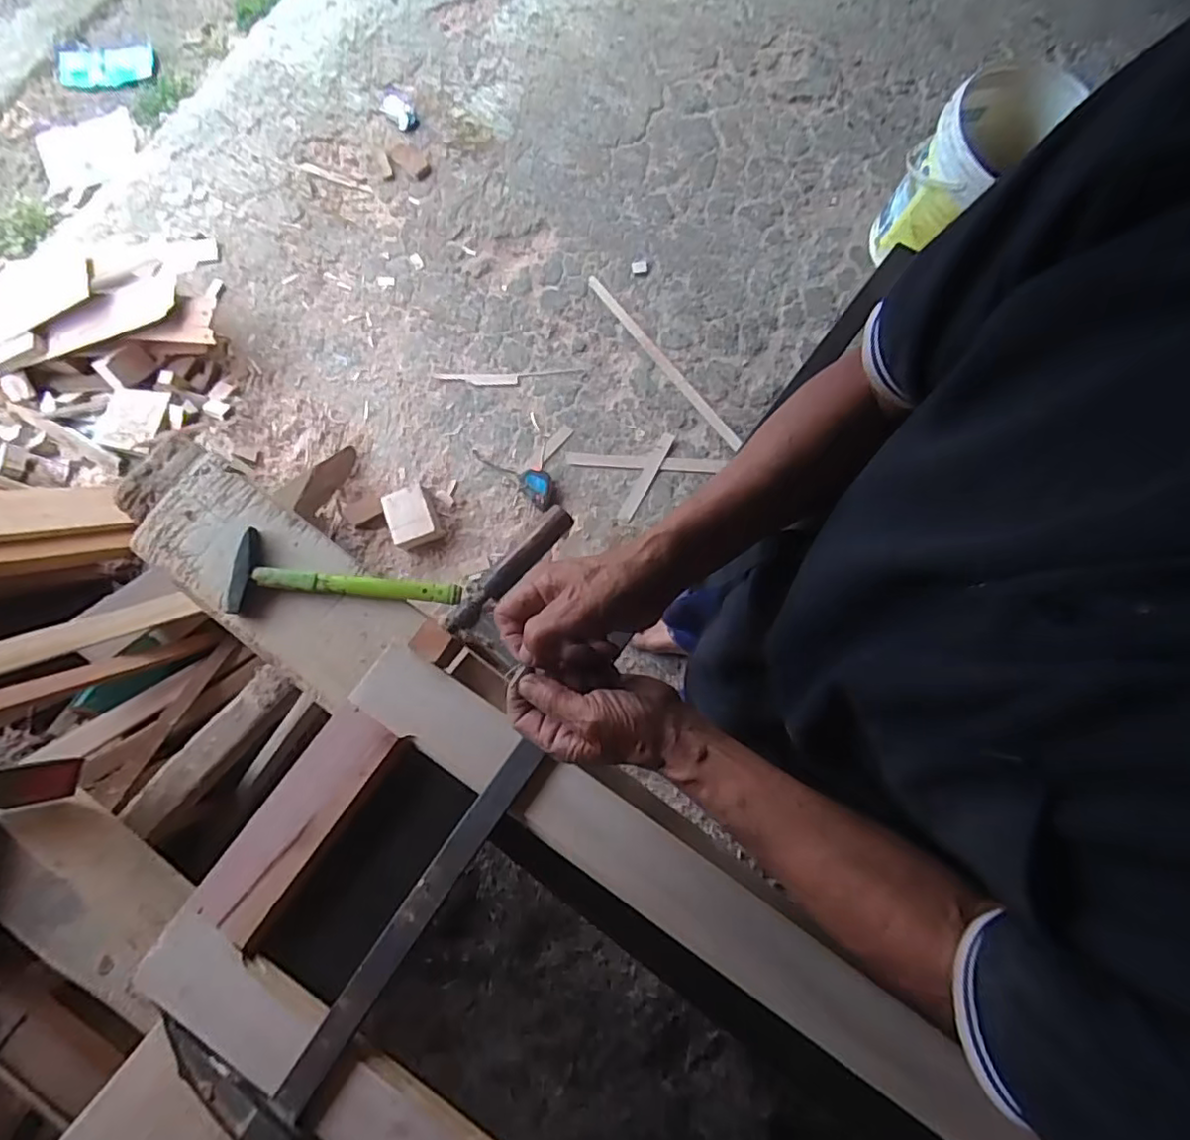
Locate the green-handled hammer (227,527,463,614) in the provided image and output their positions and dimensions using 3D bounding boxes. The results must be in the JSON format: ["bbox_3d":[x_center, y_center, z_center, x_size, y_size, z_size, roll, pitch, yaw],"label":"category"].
[{"bbox_3d":[-0.264,0.015,0.660,0.231,0.043,0.090,7,80,2],"label":"green-handled hammer"}]

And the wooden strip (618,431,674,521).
[{"bbox_3d":[0.120,-0.217,1.442,0.032,0.004,0.236,28,82,6],"label":"wooden strip"}]

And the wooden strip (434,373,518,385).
[{"bbox_3d":[-0.286,-0.459,1.487,0.196,0.004,0.028,0,87,-2],"label":"wooden strip"}]

